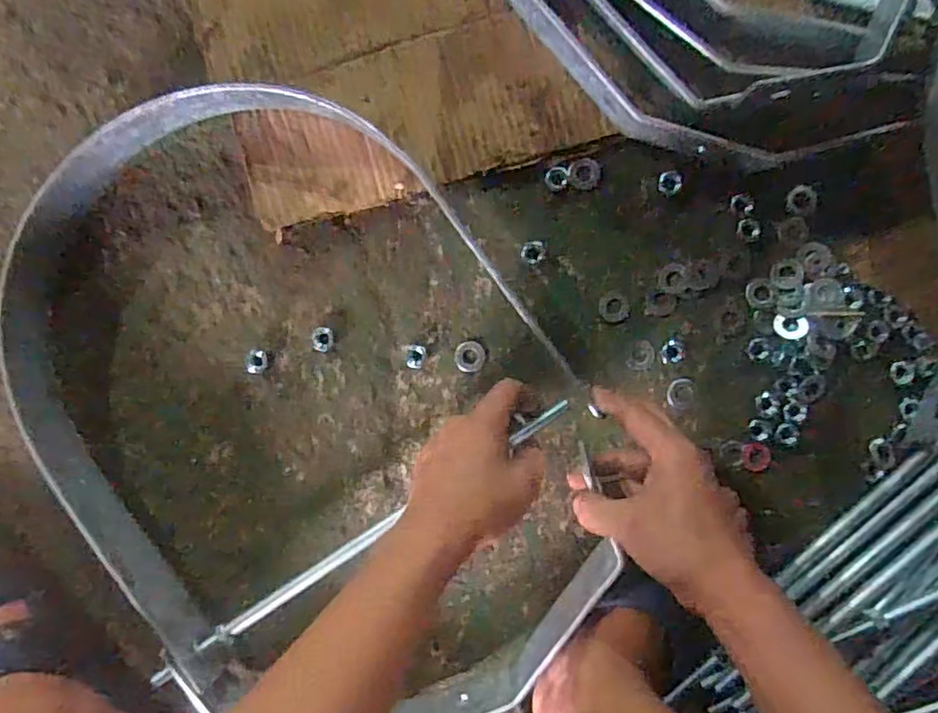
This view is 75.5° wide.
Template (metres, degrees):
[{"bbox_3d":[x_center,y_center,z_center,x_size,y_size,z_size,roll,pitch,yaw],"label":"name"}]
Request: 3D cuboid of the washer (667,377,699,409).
[{"bbox_3d":[0.178,0.031,0.506,0.024,0.004,0.026,0,95,2],"label":"washer"}]

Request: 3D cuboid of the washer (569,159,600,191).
[{"bbox_3d":[0.096,-0.150,0.500,0.025,0.004,0.025,5,95,1],"label":"washer"}]

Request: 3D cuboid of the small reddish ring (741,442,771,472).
[{"bbox_3d":[0.239,0.084,0.503,0.025,0.004,0.023,0,95,2],"label":"small reddish ring"}]

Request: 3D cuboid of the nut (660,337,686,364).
[{"bbox_3d":[0.171,-0.005,0.506,0.020,0.004,0.021,-2,95,2],"label":"nut"}]

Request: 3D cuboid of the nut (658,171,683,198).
[{"bbox_3d":[0.163,-0.141,0.494,0.019,0.004,0.020,2,102,19],"label":"nut"}]

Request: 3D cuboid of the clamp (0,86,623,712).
[{"bbox_3d":[-0.128,0.054,0.487,0.403,0.069,0.546,-34,90,2],"label":"clamp"}]

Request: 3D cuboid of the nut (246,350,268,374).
[{"bbox_3d":[-0.184,0.004,0.523,0.018,0.010,0.020,-5,95,2],"label":"nut"}]

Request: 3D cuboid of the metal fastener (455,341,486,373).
[{"bbox_3d":[0.001,0.000,0.520,0.026,0.004,0.027,0,95,2],"label":"metal fastener"}]

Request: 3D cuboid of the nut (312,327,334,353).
[{"bbox_3d":[-0.124,-0.014,0.517,0.017,0.005,0.021,1,95,2],"label":"nut"}]

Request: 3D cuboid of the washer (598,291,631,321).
[{"bbox_3d":[0.121,-0.042,0.504,0.025,0.004,0.026,0,95,2],"label":"washer"}]

